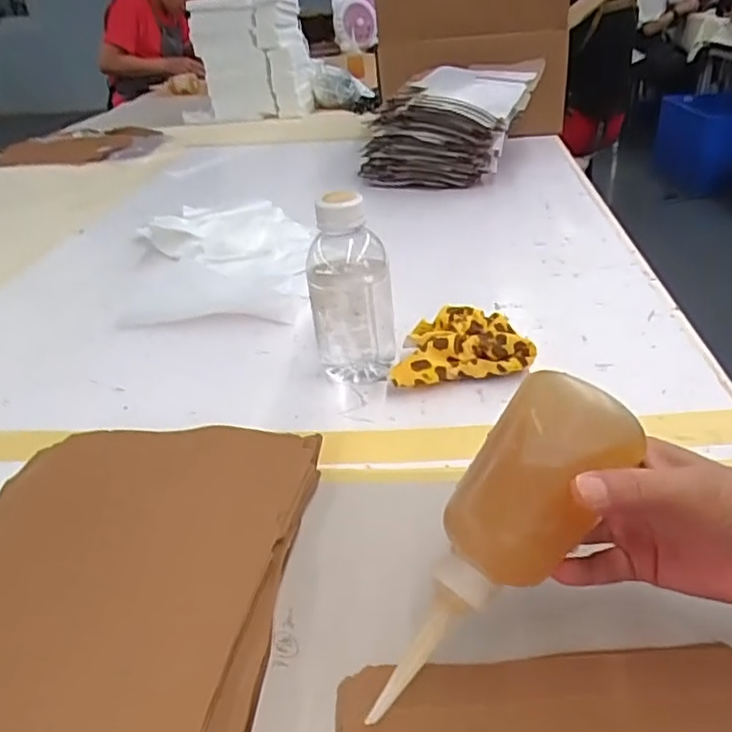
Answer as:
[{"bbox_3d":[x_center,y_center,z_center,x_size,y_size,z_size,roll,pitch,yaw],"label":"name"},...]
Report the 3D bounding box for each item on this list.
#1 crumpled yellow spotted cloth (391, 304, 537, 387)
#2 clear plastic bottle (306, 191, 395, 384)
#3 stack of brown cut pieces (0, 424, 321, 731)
[{"bbox_3d":[0.079,-0.019,0.549,0.118,0.048,0.065,-5,31,-2],"label":"crumpled yellow spotted cloth"},{"bbox_3d":[-0.013,-0.059,0.533,0.069,0.161,0.066,-5,31,-3],"label":"clear plastic bottle"},{"bbox_3d":[-0.152,0.124,0.375,0.211,0.016,0.267,1,31,7],"label":"stack of brown cut pieces"}]

